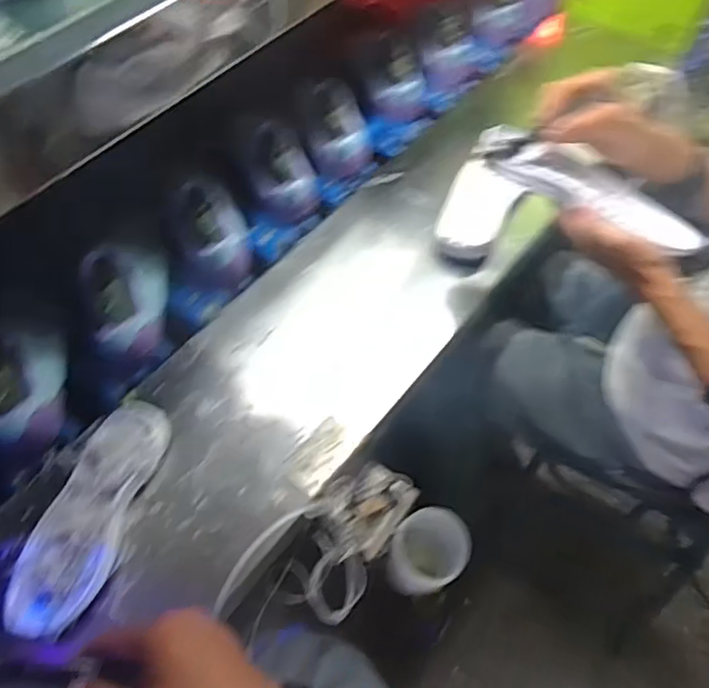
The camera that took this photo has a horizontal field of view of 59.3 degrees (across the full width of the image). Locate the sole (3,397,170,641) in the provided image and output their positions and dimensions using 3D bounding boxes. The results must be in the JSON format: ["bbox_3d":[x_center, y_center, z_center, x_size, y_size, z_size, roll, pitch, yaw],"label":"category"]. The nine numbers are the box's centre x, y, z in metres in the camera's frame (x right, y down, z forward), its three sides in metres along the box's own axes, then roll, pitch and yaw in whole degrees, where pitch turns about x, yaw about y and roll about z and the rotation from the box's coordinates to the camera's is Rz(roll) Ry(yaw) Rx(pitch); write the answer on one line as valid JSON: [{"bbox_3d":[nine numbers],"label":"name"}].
[{"bbox_3d":[-0.258,0.163,0.616,0.087,0.040,0.234,16,59,10],"label":"sole"}]

